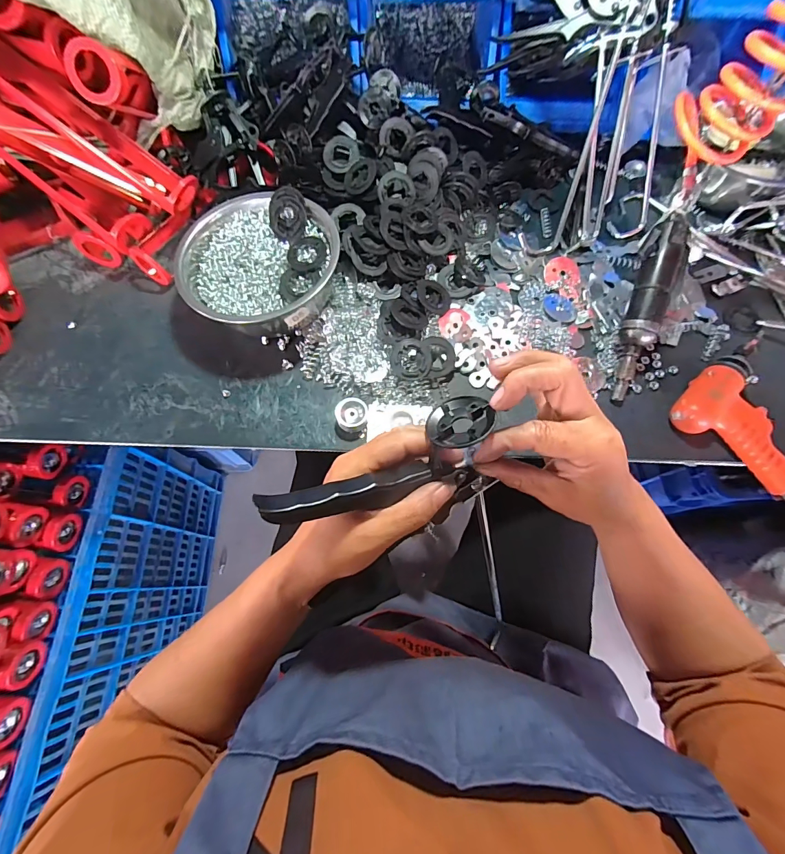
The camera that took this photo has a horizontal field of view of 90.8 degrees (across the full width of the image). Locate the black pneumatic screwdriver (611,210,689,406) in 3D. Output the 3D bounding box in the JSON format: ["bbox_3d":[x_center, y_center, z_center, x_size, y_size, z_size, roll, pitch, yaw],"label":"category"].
[{"bbox_3d":[0.293,-0.133,0.444,0.045,0.039,0.211,16,97,5],"label":"black pneumatic screwdriver"}]

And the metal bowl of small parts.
[{"bbox_3d":[-0.156,-0.191,0.464,0.179,0.075,0.167,0,69,-1],"label":"metal bowl of small parts"}]

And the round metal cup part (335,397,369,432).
[{"bbox_3d":[-0.046,-0.014,0.438,0.035,0.016,0.035,0,69,-1],"label":"round metal cup part"}]

